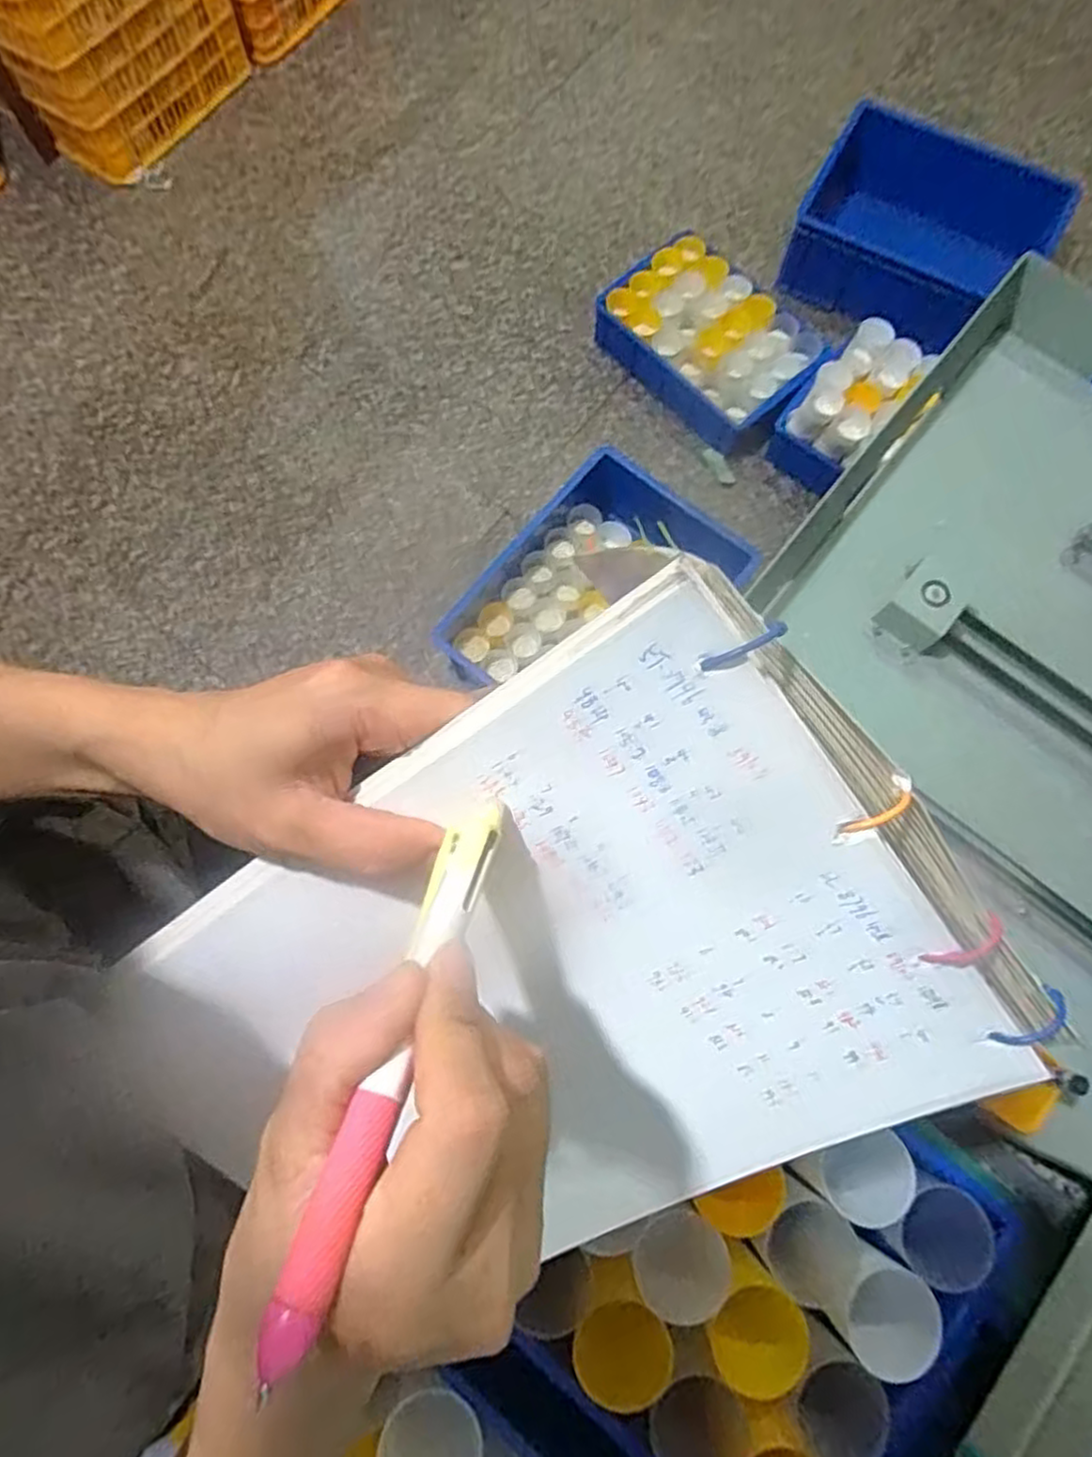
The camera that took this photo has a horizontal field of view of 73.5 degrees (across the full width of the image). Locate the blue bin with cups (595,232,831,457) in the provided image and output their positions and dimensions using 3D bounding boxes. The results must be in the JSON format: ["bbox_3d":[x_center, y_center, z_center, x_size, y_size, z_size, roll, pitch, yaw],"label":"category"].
[{"bbox_3d":[0.309,-0.733,1.406,0.242,0.139,0.403,-42,80,-10],"label":"blue bin with cups"}]

